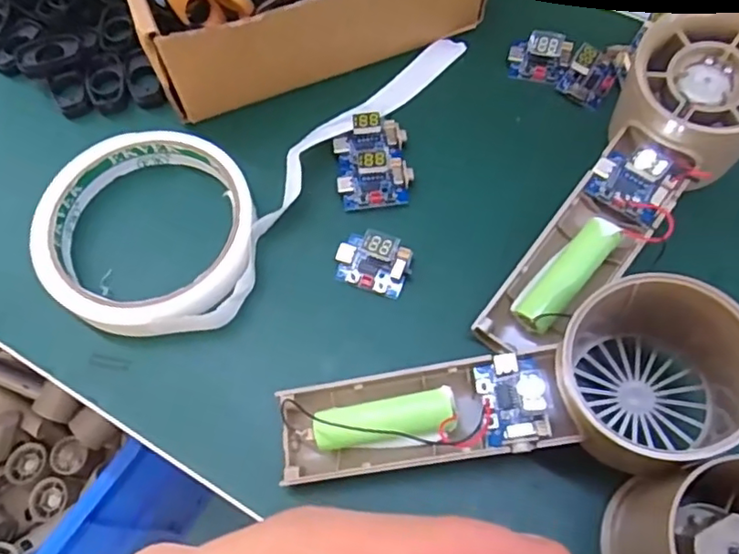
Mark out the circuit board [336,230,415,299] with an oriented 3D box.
[{"bbox_3d":[0.001,-0.006,0.260,0.031,0.017,0.021,18,66,9],"label":"circuit board"}]

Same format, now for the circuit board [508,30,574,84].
[{"bbox_3d":[0.083,-0.108,0.300,0.029,0.014,0.020,13,66,7],"label":"circuit board"}]

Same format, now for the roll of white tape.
[{"bbox_3d":[-0.058,-0.065,0.285,0.100,0.016,0.212,34,70,15],"label":"roll of white tape"}]

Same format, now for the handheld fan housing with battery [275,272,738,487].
[{"bbox_3d":[0.049,0.045,0.206,0.160,0.061,0.062,-15,66,-6],"label":"handheld fan housing with battery"}]

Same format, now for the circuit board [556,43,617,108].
[{"bbox_3d":[0.106,-0.098,0.295,0.022,0.013,0.025,28,69,13],"label":"circuit board"}]

